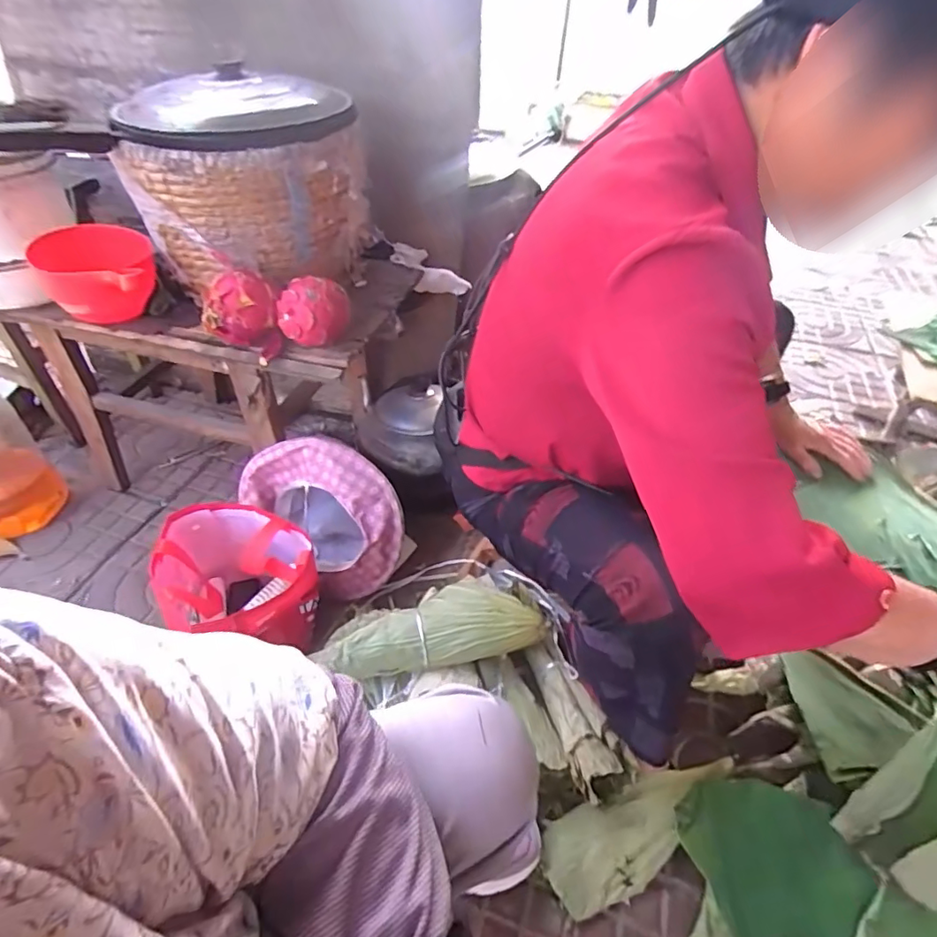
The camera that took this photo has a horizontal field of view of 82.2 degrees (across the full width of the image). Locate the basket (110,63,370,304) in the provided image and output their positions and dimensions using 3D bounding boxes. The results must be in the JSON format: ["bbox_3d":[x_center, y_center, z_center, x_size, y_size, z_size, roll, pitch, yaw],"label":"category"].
[{"bbox_3d":[-0.316,-0.410,0.794,0.287,0.245,0.236,8,44,5],"label":"basket"}]

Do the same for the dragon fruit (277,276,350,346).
[{"bbox_3d":[-0.214,-0.211,0.751,0.080,0.091,0.077,14,45,11],"label":"dragon fruit"}]

